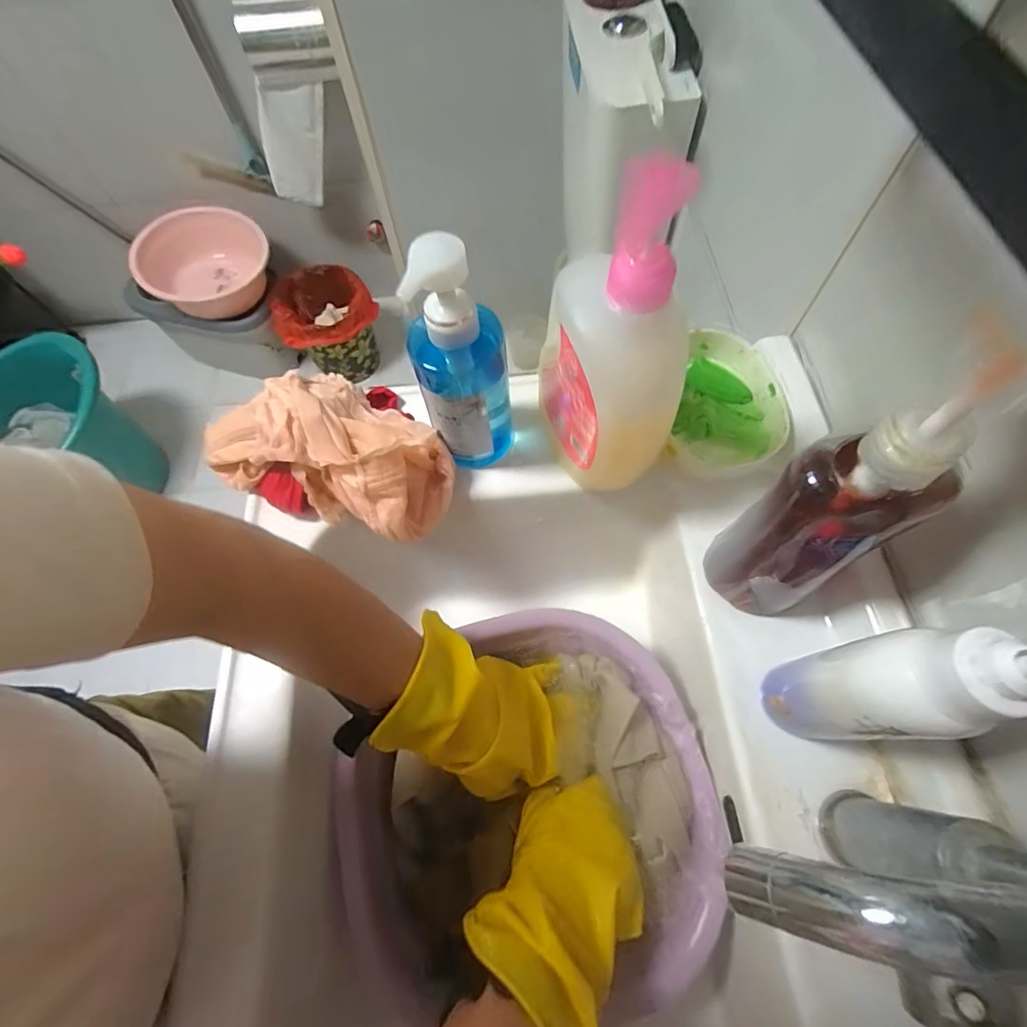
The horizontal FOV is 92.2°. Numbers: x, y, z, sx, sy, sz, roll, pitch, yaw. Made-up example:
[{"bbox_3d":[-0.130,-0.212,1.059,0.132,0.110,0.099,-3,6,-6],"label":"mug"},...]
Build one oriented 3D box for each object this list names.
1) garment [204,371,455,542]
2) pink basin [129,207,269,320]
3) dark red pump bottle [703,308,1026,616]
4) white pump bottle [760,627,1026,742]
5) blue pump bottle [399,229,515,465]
[{"bbox_3d":[-0.157,-0.058,0.405,0.215,0.070,0.105,21,68,11],"label":"garment"},{"bbox_3d":[-0.882,-0.714,1.435,0.358,0.147,0.325,-24,67,-9],"label":"pink basin"},{"bbox_3d":[0.184,0.000,0.285,0.063,0.229,0.065,-24,67,-9],"label":"dark red pump bottle"},{"bbox_3d":[0.197,0.089,0.253,0.052,0.204,0.051,-5,65,0],"label":"white pump bottle"},{"bbox_3d":[-0.036,-0.104,0.364,0.070,0.186,0.049,-6,65,-1],"label":"blue pump bottle"}]

